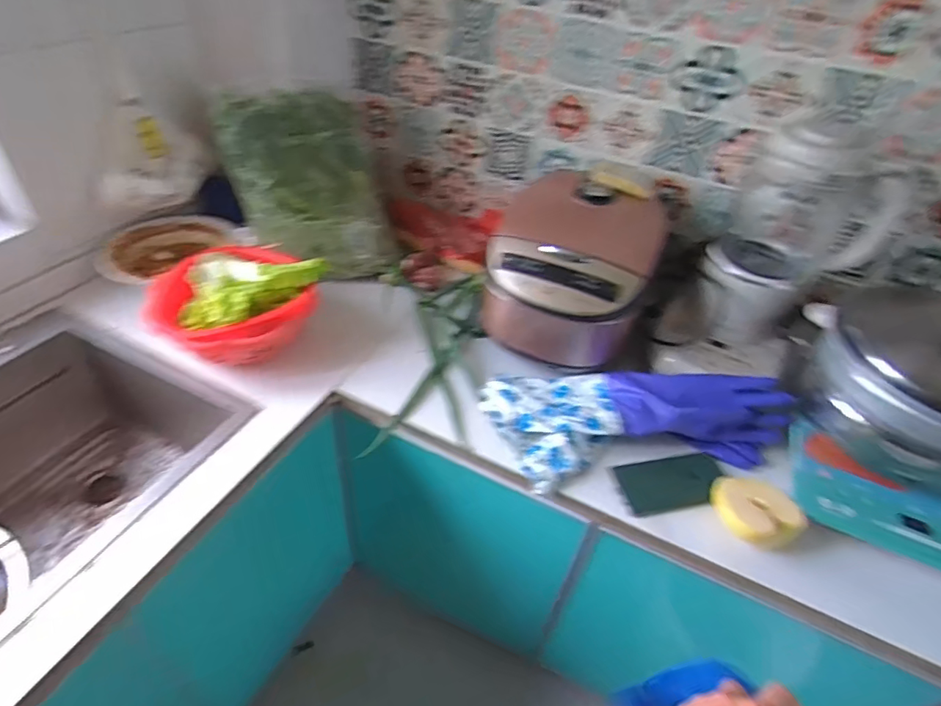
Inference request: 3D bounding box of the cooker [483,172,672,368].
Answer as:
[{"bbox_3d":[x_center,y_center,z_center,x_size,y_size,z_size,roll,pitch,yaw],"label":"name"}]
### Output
[{"bbox_3d":[0.163,-0.132,0.865,0.264,0.203,0.267,14,42,7],"label":"cooker"}]

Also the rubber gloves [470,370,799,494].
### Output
[{"bbox_3d":[0.245,0.080,0.800,0.439,0.092,0.209,-2,43,-11],"label":"rubber gloves"}]

